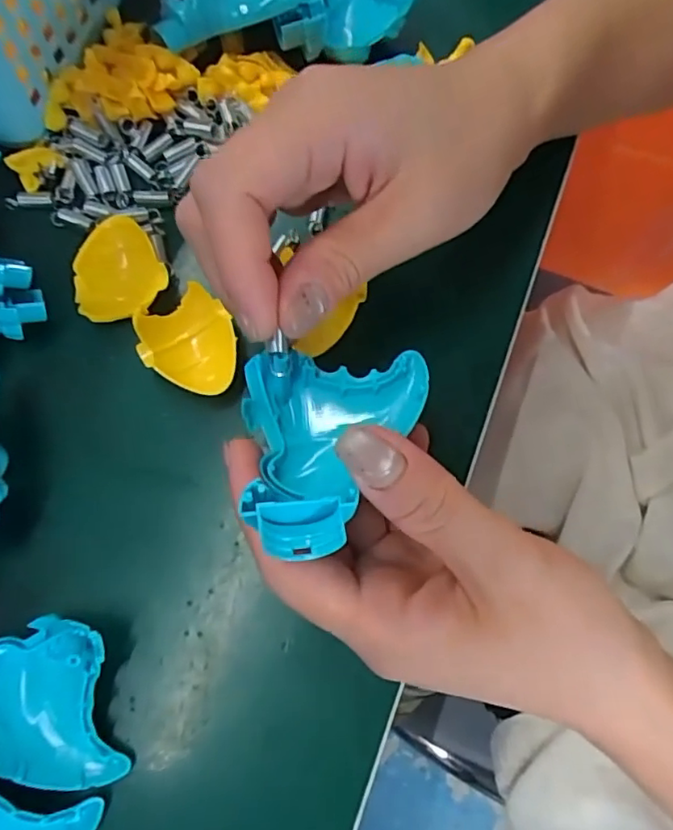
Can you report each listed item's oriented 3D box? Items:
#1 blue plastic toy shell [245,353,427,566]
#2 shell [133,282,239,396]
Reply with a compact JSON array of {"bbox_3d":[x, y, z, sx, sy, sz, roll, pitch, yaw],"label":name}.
[{"bbox_3d":[0.001,0.009,0.174,0.056,0.031,0.060,-5,74,1],"label":"blue plastic toy shell"},{"bbox_3d":[-0.057,-0.028,0.237,0.038,0.014,0.045,-40,76,-9],"label":"shell"}]

